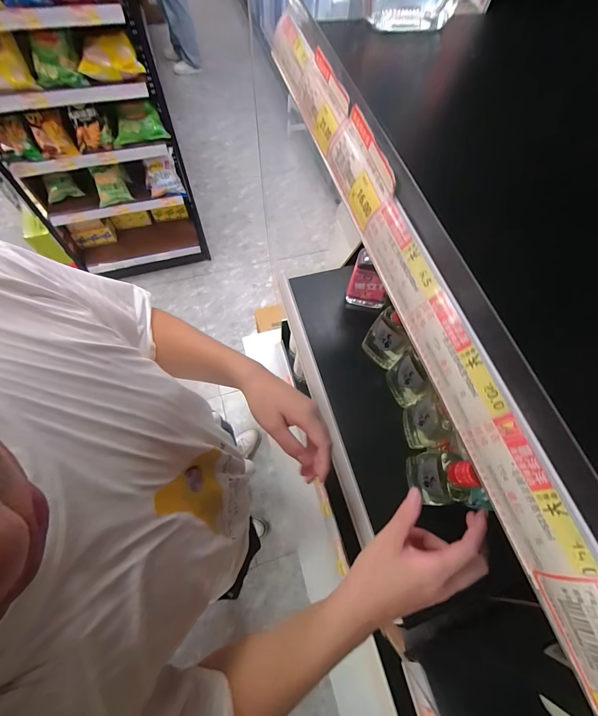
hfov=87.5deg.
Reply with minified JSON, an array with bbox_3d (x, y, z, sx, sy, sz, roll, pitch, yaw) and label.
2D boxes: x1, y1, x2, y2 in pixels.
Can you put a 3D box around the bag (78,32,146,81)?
[{"bbox_3d":[-0.692,-1.092,1.130,0.213,0.121,0.052,-7,67,-6],"label":"bag"}]

